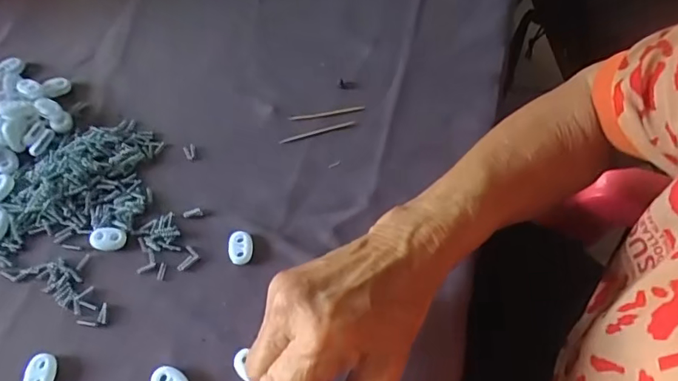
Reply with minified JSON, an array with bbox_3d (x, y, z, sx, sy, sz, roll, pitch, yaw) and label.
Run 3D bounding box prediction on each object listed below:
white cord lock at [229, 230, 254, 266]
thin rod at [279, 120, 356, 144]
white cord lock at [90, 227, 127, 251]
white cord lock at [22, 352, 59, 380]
[{"bbox_3d":[-0.066,0.038,0.322,0.016,0.006,0.022,0,60,-2],"label":"white cord lock"},{"bbox_3d":[-0.016,-0.045,0.376,0.061,0.005,0.004,-16,62,-11],"label":"thin rod"},{"bbox_3d":[-0.153,0.032,0.320,0.022,0.005,0.015,-2,60,-3],"label":"white cord lock"},{"bbox_3d":[-0.170,0.104,0.275,0.015,0.005,0.022,2,60,-1],"label":"white cord lock"}]

